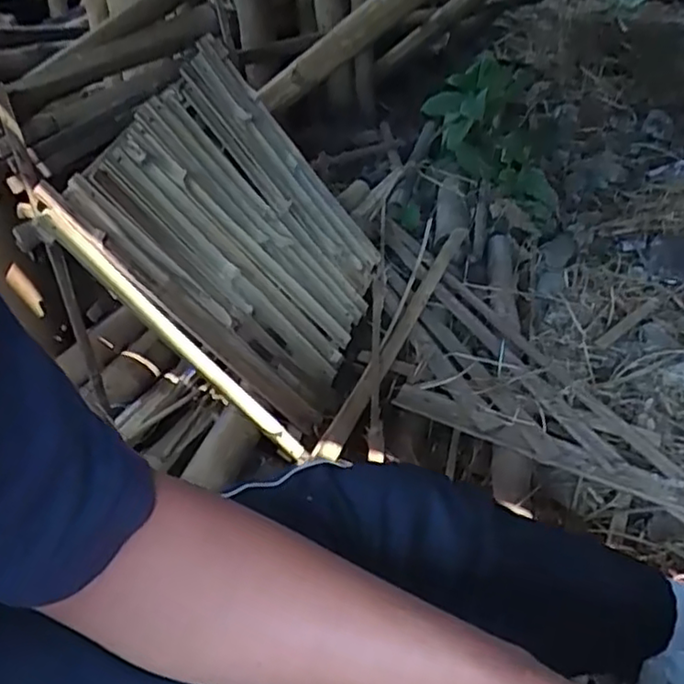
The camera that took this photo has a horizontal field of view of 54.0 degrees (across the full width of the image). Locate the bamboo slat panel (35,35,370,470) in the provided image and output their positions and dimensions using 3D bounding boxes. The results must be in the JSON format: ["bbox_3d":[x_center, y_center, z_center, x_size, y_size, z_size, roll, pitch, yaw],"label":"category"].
[{"bbox_3d":[-0.142,-0.149,1.062,0.022,0.509,0.459,-12,40,40],"label":"bamboo slat panel"}]

